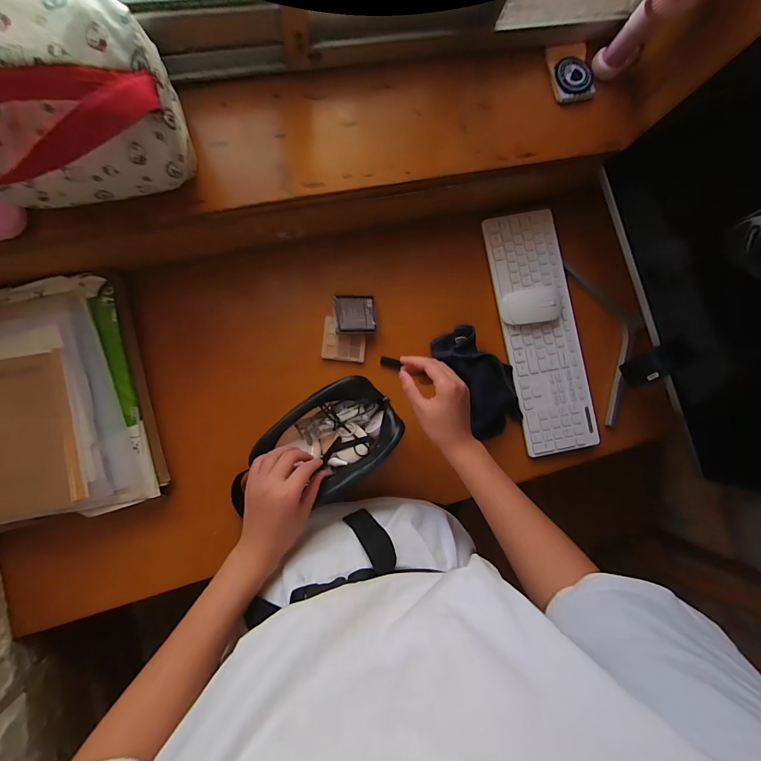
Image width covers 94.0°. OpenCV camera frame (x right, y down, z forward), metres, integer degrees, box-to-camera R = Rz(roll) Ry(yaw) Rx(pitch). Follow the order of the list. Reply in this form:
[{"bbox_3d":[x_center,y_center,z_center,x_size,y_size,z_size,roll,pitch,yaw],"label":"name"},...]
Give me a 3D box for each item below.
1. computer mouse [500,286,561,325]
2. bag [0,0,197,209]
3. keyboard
[{"bbox_3d":[0.266,-0.131,0.623,0.103,0.032,0.063,-12,90,-9],"label":"computer mouse"},{"bbox_3d":[-0.322,-0.267,0.347,0.225,0.116,0.151,-16,90,-9],"label":"bag"},{"bbox_3d":[0.290,-0.088,0.638,0.129,0.022,0.428,-11,90,-9],"label":"keyboard"}]

